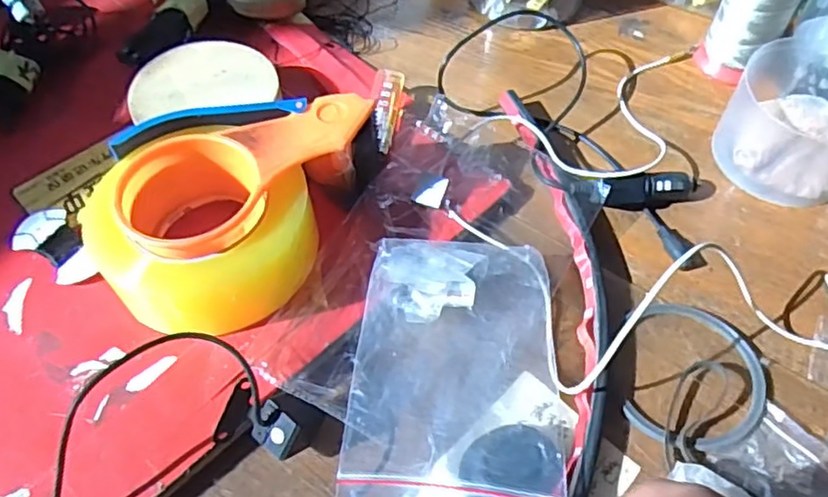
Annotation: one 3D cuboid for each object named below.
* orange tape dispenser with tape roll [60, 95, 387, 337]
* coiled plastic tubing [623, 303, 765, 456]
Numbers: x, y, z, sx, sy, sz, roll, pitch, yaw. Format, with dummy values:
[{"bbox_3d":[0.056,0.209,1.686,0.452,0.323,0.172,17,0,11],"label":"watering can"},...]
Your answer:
[{"bbox_3d":[-0.110,-0.031,0.381,0.126,0.062,0.160,21,57,15],"label":"orange tape dispenser with tape roll"},{"bbox_3d":[0.159,0.071,0.359,0.070,0.005,0.090,17,56,12],"label":"coiled plastic tubing"}]

